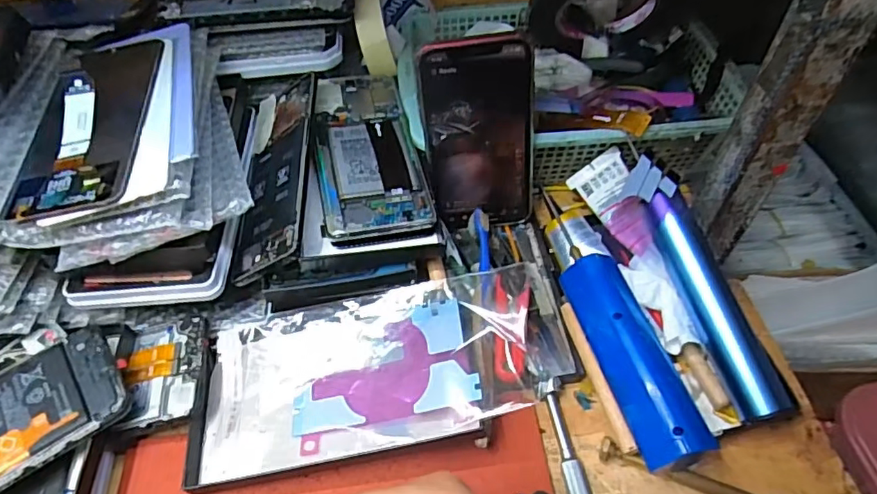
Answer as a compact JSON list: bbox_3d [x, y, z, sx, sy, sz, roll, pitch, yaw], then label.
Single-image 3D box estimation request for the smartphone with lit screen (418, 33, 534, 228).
[{"bbox_3d":[0.029,-0.073,0.381,0.072,0.145,0.009,-6,41,2],"label":"smartphone with lit screen"}]

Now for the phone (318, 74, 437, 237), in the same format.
[{"bbox_3d":[-0.053,-0.073,0.403,0.073,0.015,0.154,-12,53,-6],"label":"phone"}]

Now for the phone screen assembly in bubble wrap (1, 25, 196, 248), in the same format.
[{"bbox_3d":[-0.206,-0.085,0.345,0.102,0.027,0.166,-12,55,-8],"label":"phone screen assembly in bubble wrap"}]

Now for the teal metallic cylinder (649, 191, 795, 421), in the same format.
[{"bbox_3d":[0.172,0.032,0.340,0.030,0.020,0.143,-15,69,-10],"label":"teal metallic cylinder"}]

